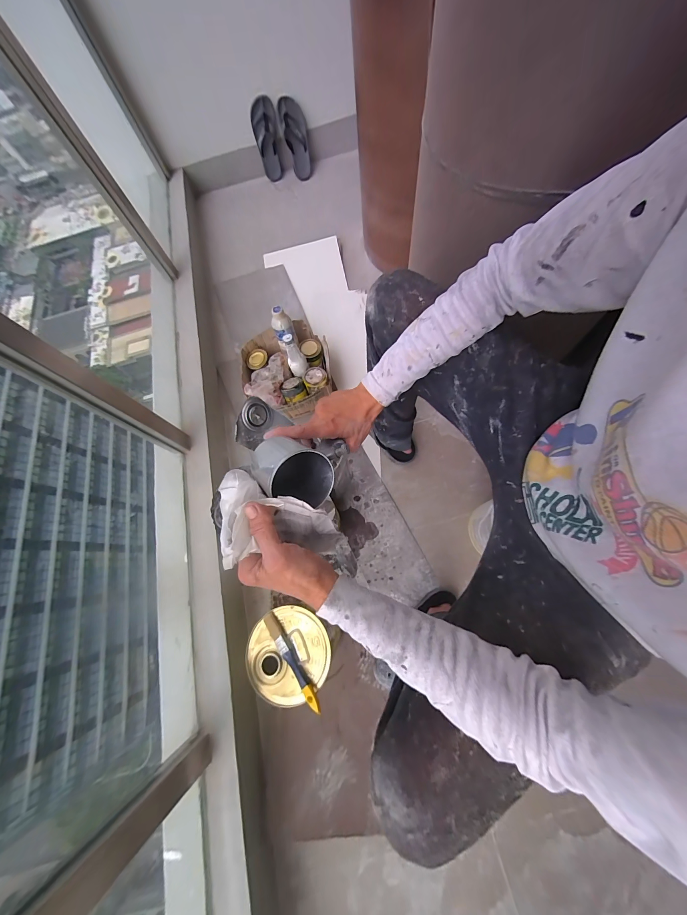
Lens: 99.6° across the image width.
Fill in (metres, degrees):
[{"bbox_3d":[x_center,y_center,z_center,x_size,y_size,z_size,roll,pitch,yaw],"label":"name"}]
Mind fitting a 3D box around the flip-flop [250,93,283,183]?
[{"bbox_3d":[-0.328,-1.367,1.263,0.103,0.278,0.049,-15,86,-3],"label":"flip-flop"}]

